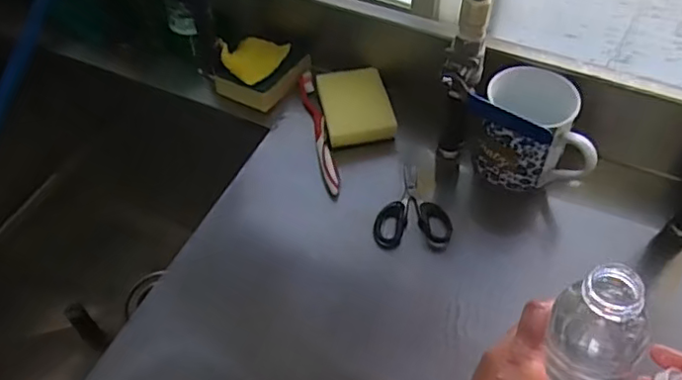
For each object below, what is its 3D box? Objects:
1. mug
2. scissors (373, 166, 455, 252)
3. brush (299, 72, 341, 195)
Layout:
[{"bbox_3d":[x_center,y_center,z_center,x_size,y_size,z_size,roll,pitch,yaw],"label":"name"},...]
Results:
[{"bbox_3d":[0.192,-0.054,0.600,0.128,0.115,0.095,24,57,18],"label":"mug"},{"bbox_3d":[0.083,0.016,0.629,0.077,0.014,0.113,13,54,11],"label":"scissors"},{"bbox_3d":[-0.026,-0.072,0.687,0.017,0.016,0.183,-11,53,-7],"label":"brush"}]

